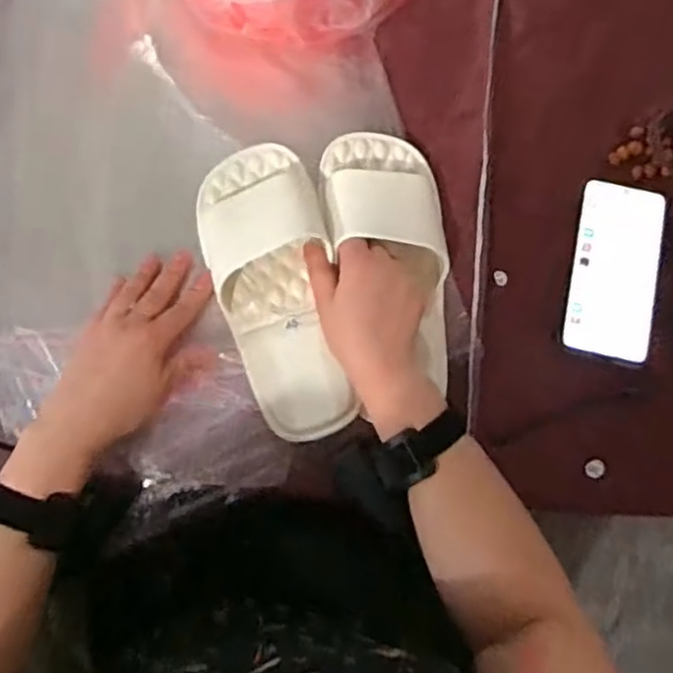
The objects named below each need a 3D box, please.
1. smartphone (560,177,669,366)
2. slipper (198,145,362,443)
[{"bbox_3d":[0.242,-0.059,0.574,0.071,0.009,0.162,14,76,0],"label":"smartphone"},{"bbox_3d":[-0.050,-0.043,0.535,0.096,0.056,0.248,-13,79,-4],"label":"slipper"}]

